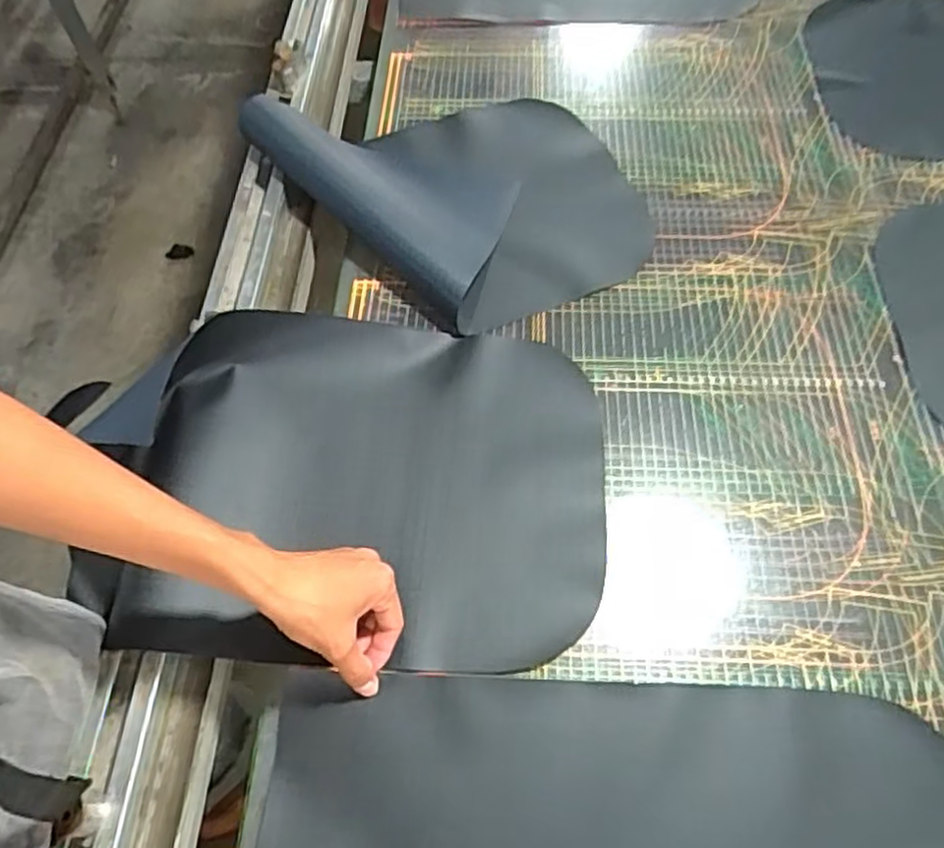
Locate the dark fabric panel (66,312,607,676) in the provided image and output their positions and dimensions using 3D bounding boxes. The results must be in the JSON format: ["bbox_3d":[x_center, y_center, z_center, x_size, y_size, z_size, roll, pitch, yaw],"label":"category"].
[{"bbox_3d":[-0.094,0.042,0.609,0.409,0.061,0.309,3,59,2],"label":"dark fabric panel"}]

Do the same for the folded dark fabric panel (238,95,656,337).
[{"bbox_3d":[0.005,-0.298,0.810,0.337,0.064,0.416,-41,67,-21],"label":"folded dark fabric panel"}]

